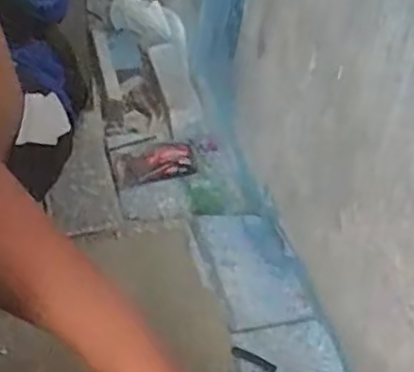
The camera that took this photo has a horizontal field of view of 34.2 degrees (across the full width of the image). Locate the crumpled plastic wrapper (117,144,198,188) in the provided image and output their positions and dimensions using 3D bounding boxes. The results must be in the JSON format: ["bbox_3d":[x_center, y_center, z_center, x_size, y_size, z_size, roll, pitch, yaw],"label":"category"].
[{"bbox_3d":[-0.084,-0.035,1.135,0.145,0.031,0.072,-7,38,18],"label":"crumpled plastic wrapper"}]

